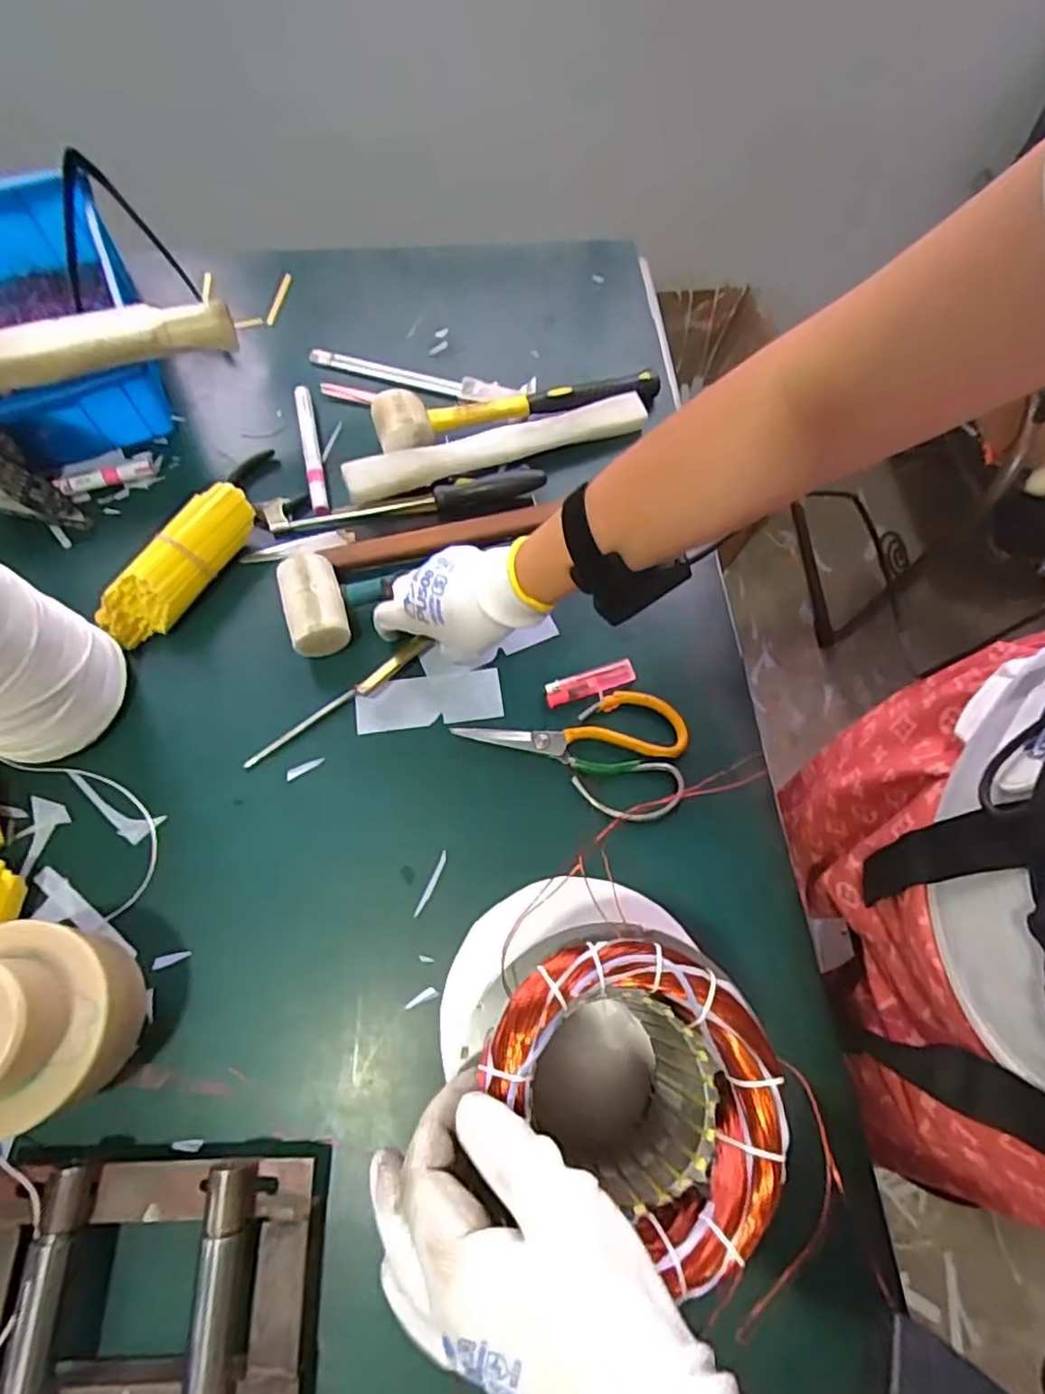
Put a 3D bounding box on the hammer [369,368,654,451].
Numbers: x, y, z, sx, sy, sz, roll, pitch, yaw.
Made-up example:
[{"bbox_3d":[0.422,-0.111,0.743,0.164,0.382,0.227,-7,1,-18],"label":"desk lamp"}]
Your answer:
[{"bbox_3d":[0.000,-0.286,0.636,0.282,0.048,0.059,-15,69,-8],"label":"hammer"}]

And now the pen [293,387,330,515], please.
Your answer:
[{"bbox_3d":[-0.200,-0.235,0.625,0.016,0.016,0.144,-13,69,-7],"label":"pen"}]

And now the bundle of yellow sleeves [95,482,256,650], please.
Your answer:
[{"bbox_3d":[-0.288,-0.110,0.555,0.044,0.053,0.152,34,71,11],"label":"bundle of yellow sleeves"}]

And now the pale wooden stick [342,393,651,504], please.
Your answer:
[{"bbox_3d":[-0.019,-0.237,0.619,0.295,0.036,0.032,-20,70,-10],"label":"pale wooden stick"}]

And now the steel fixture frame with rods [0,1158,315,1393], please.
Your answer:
[{"bbox_3d":[-0.230,0.346,0.379,0.203,0.050,0.133,2,68,-1],"label":"steel fixture frame with rods"}]

